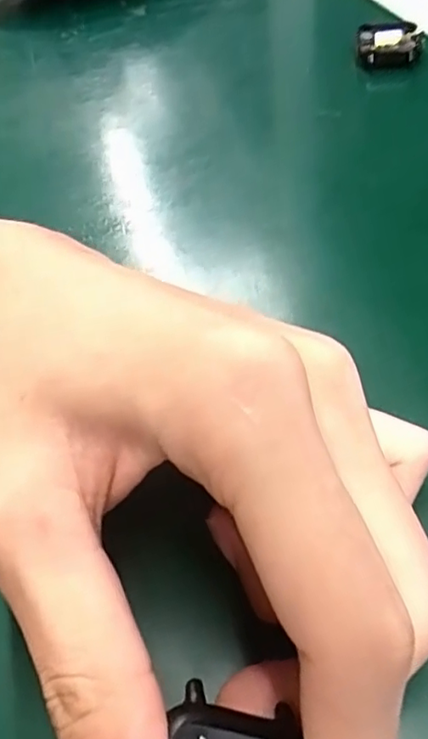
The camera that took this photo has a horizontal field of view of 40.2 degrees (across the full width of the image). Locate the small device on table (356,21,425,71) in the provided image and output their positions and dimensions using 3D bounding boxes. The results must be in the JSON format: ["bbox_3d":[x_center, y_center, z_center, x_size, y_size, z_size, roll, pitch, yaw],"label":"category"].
[{"bbox_3d":[0.105,-0.195,0.352,0.037,0.014,0.038,3,48,9],"label":"small device on table"}]

